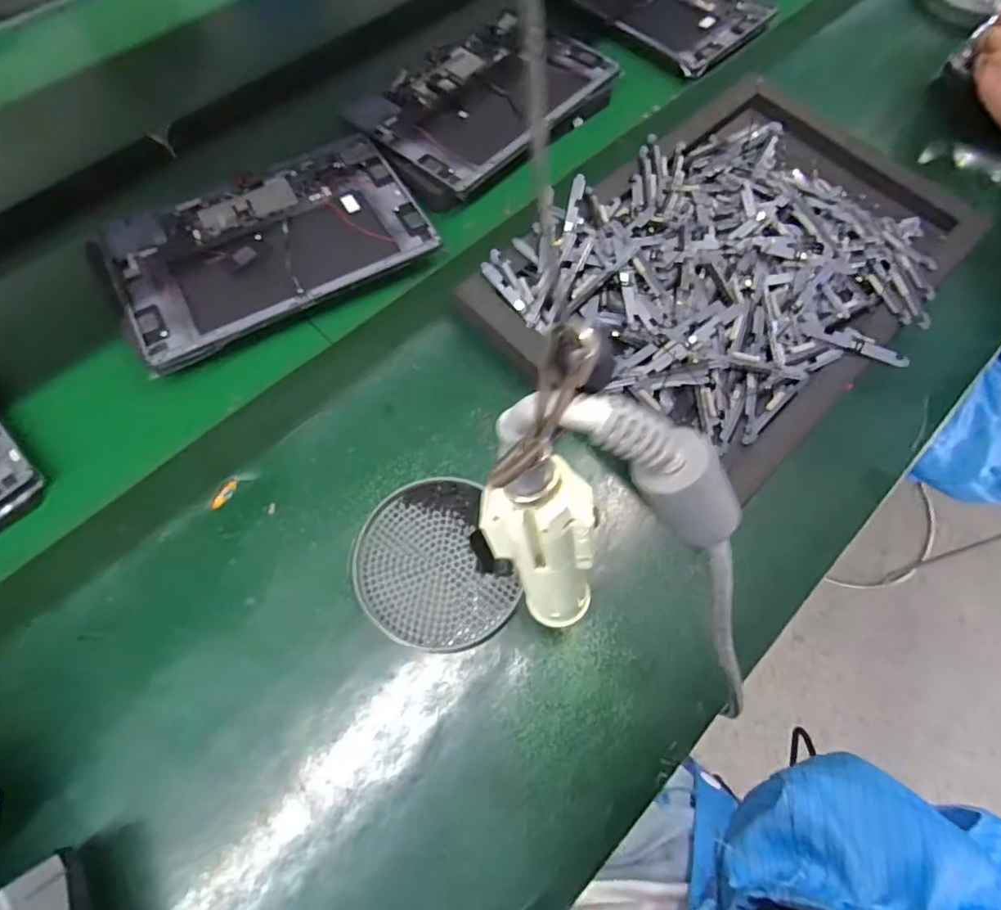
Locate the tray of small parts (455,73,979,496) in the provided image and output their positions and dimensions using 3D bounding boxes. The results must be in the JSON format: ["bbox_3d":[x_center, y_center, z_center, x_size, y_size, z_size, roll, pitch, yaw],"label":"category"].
[{"bbox_3d":[0.193,-0.162,0.453,0.393,0.051,0.282,-42,74,-16],"label":"tray of small parts"}]

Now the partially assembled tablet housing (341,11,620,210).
[{"bbox_3d":[-0.017,-0.366,0.555,0.164,0.023,0.263,40,73,14],"label":"partially assembled tablet housing"}]

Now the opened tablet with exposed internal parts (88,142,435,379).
[{"bbox_3d":[-0.201,-0.182,0.474,0.259,0.023,0.163,-28,71,-12],"label":"opened tablet with exposed internal parts"}]

